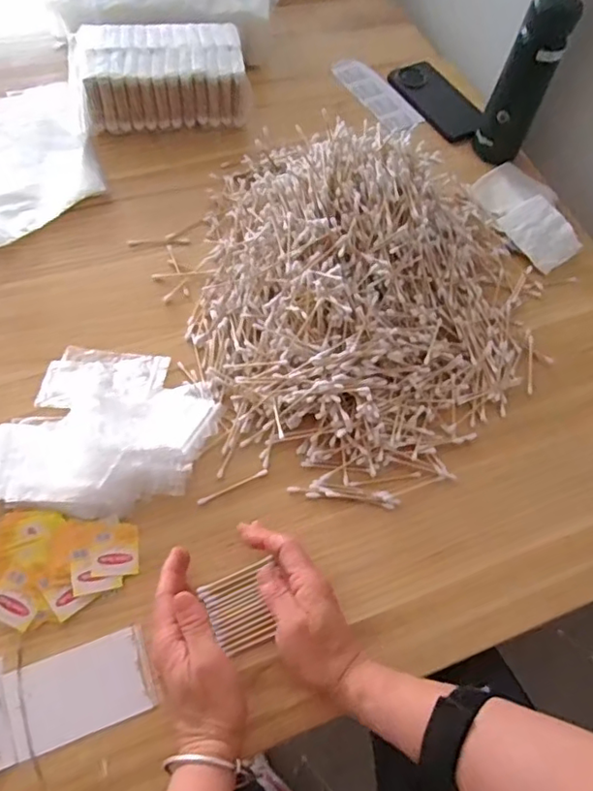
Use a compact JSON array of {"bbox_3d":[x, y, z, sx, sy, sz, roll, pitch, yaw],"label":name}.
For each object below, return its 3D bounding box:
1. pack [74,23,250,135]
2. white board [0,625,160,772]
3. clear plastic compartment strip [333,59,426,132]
[{"bbox_3d":[-0.169,-0.390,0.710,0.201,0.080,0.115,-8,62,-11],"label":"pack"},{"bbox_3d":[-0.196,0.227,0.423,0.169,0.010,0.067,-18,65,-11],"label":"white board"},{"bbox_3d":[0.109,-0.411,0.778,0.055,0.010,0.149,-29,67,-16],"label":"clear plastic compartment strip"}]

